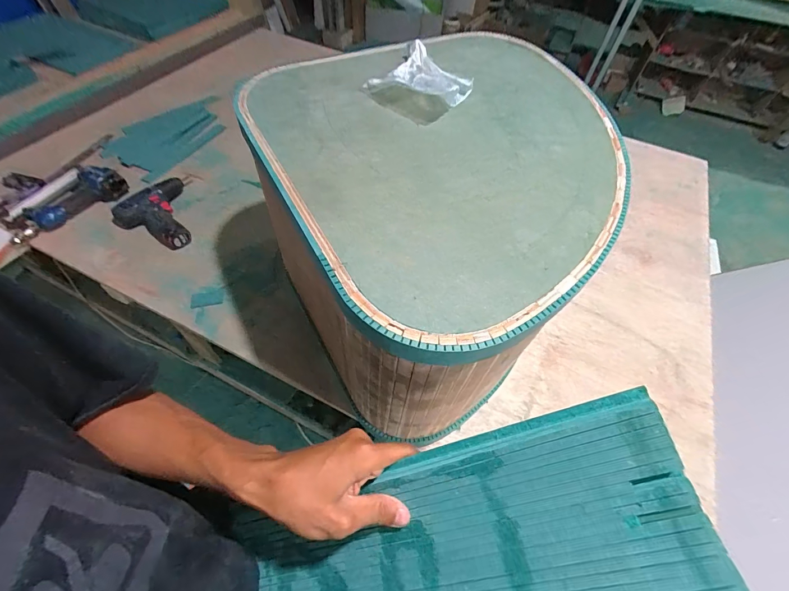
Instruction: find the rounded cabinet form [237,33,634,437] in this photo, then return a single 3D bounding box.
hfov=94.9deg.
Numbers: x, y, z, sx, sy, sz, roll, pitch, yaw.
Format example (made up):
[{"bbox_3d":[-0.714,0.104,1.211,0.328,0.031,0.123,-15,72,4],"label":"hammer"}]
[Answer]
[{"bbox_3d":[0.071,-0.139,0.582,0.493,0.267,0.537,-23,60,-19],"label":"rounded cabinet form"}]

